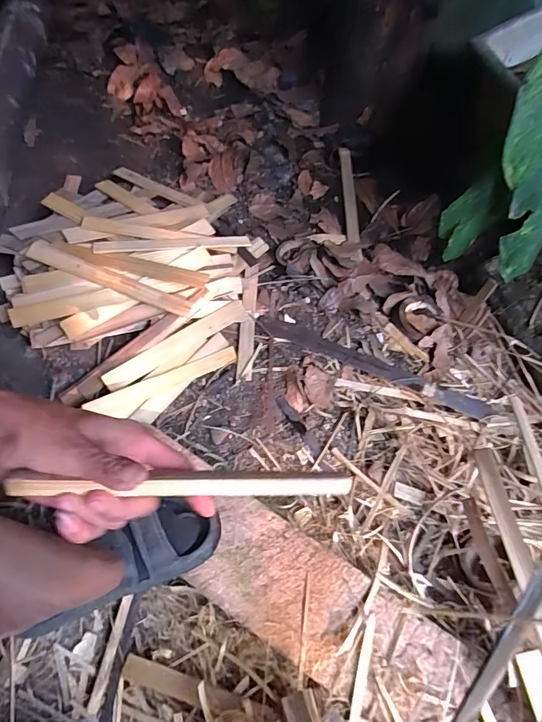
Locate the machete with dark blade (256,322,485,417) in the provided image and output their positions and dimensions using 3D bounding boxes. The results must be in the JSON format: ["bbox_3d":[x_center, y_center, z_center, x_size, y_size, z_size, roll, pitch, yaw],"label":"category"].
[{"bbox_3d":[0.158,0.005,0.682,0.370,0.015,0.037,22,48,8],"label":"machete with dark blade"}]

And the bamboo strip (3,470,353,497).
[{"bbox_3d":[-0.054,0.085,0.298,0.228,0.004,0.016,3,81,-11],"label":"bamboo strip"}]

